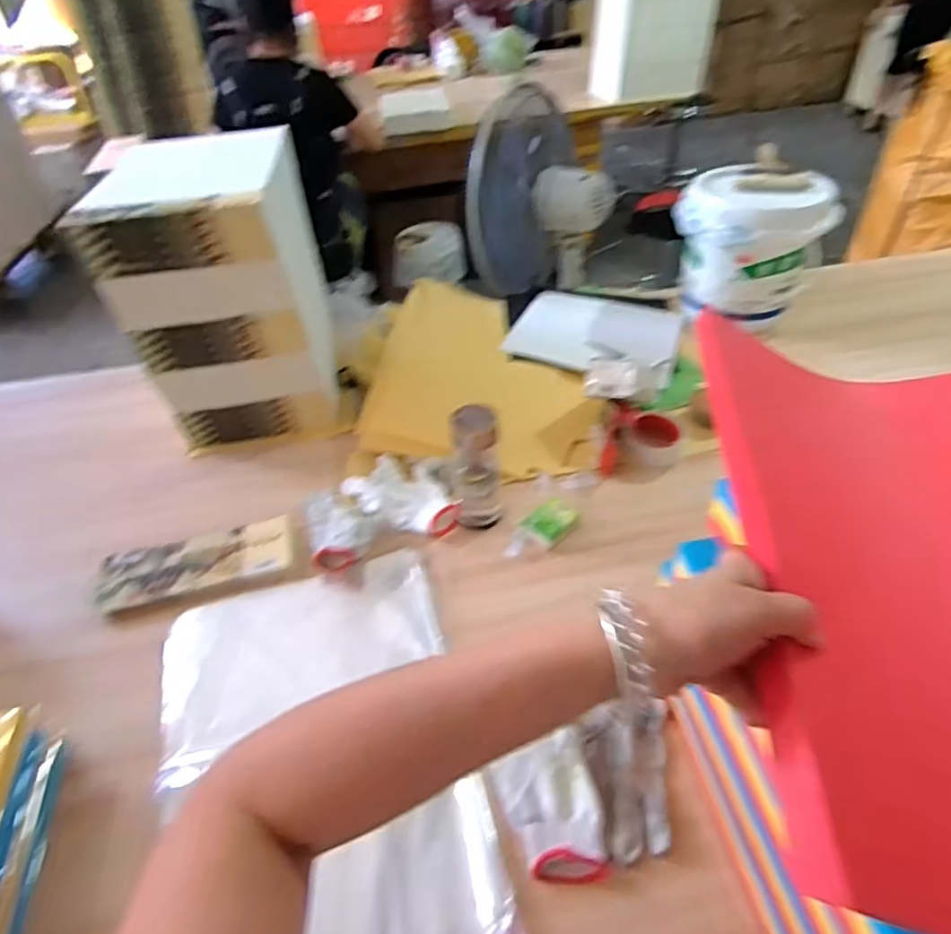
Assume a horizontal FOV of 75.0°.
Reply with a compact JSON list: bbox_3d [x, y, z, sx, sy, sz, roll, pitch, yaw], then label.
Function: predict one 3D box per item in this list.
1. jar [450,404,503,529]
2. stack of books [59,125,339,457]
[{"bbox_3d":[0.000,0.000,0.891,0.067,0.187,0.071,-3,43,2],"label":"jar"},{"bbox_3d":[-0.418,-0.308,1.090,0.277,0.418,0.329,-7,43,-3],"label":"stack of books"}]

